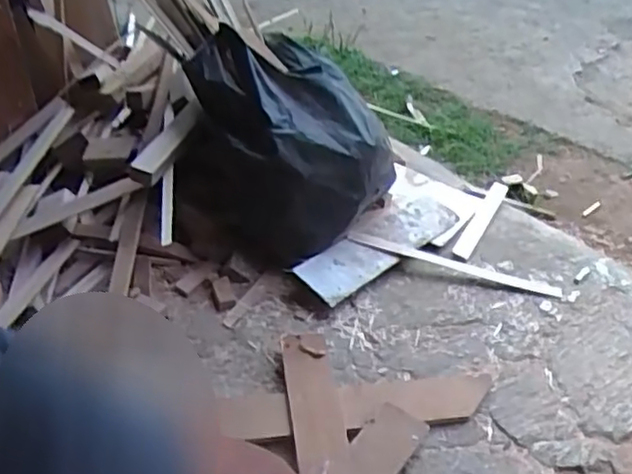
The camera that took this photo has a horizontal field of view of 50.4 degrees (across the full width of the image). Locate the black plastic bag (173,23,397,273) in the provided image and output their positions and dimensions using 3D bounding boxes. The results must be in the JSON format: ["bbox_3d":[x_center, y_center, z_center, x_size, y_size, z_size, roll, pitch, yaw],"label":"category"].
[{"bbox_3d":[-0.043,-0.139,1.037,0.287,0.278,0.242,14,37,15],"label":"black plastic bag"}]

